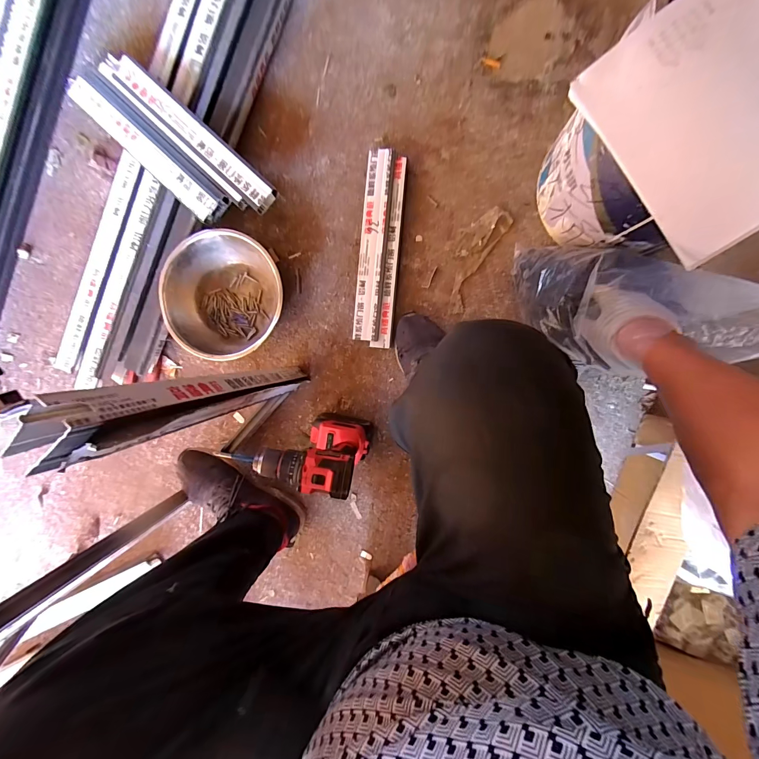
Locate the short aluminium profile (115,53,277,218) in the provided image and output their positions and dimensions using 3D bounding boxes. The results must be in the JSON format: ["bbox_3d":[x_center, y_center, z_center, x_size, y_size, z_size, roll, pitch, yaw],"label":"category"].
[{"bbox_3d":[-0.334,-0.448,0.614,0.377,0.034,0.045,44,97,-1],"label":"short aluminium profile"}]

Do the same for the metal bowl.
[{"bbox_3d":[-0.297,-0.160,0.669,0.228,0.085,0.229,0,95,3],"label":"metal bowl"}]

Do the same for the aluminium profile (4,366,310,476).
[{"bbox_3d":[-0.192,0.020,0.443,0.053,0.472,0.049,-40,92,7],"label":"aluminium profile"}]

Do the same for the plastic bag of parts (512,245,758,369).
[{"bbox_3d":[0.380,-0.113,0.519,0.361,0.134,0.181,16,96,20],"label":"plastic bag of parts"}]

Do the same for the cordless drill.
[{"bbox_3d":[-0.103,0.115,0.570,0.140,0.206,0.067,12,97,3],"label":"cordless drill"}]

